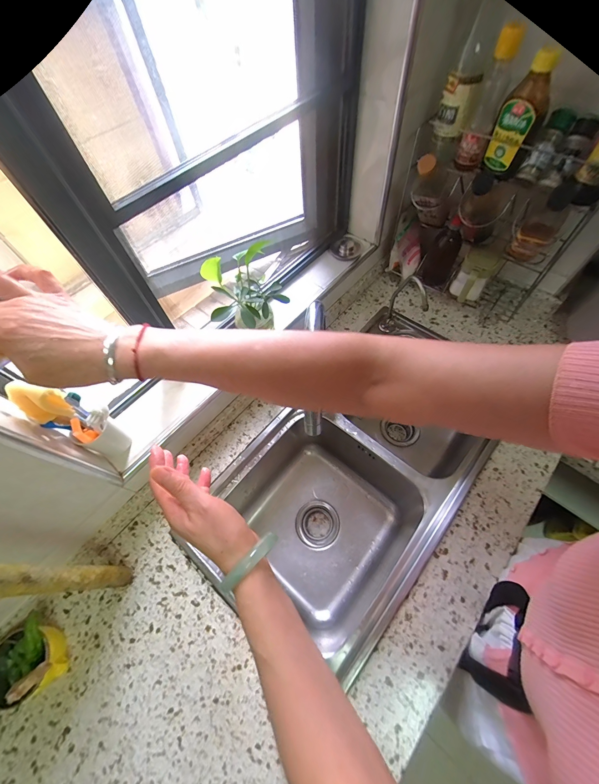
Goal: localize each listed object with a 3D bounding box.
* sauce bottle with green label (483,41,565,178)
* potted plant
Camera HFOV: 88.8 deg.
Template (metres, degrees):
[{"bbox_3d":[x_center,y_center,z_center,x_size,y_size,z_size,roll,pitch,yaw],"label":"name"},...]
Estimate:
[{"bbox_3d":[0.369,-0.458,0.515,0.070,0.181,0.050,27,89,16],"label":"sauce bottle with green label"},{"bbox_3d":[-0.094,-0.169,0.593,0.140,0.188,0.113,-11,62,-3],"label":"potted plant"}]

